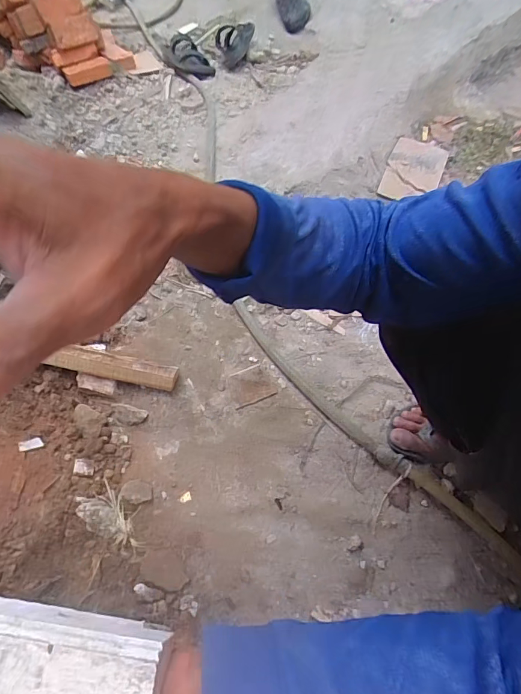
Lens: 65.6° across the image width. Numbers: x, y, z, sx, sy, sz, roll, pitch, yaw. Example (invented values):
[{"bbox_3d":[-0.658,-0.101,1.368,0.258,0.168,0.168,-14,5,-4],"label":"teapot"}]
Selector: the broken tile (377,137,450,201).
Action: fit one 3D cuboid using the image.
[{"bbox_3d":[0.428,-0.493,1.124,0.148,0.016,0.223,21,69,8],"label":"broken tile"}]

